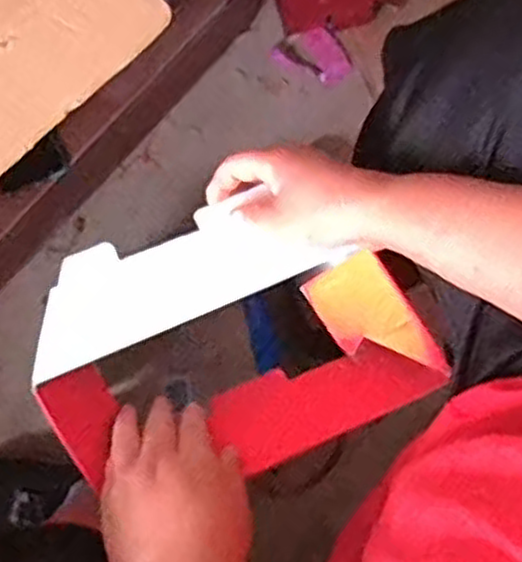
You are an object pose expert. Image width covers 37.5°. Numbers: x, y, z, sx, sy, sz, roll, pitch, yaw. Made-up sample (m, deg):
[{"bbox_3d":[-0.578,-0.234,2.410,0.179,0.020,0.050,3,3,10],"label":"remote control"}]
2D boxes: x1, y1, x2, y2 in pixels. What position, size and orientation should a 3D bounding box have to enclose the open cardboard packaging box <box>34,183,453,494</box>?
[{"bbox_3d":[-0.020,0.043,0.567,0.266,0.067,0.182,-21,79,-6],"label":"open cardboard packaging box"}]

